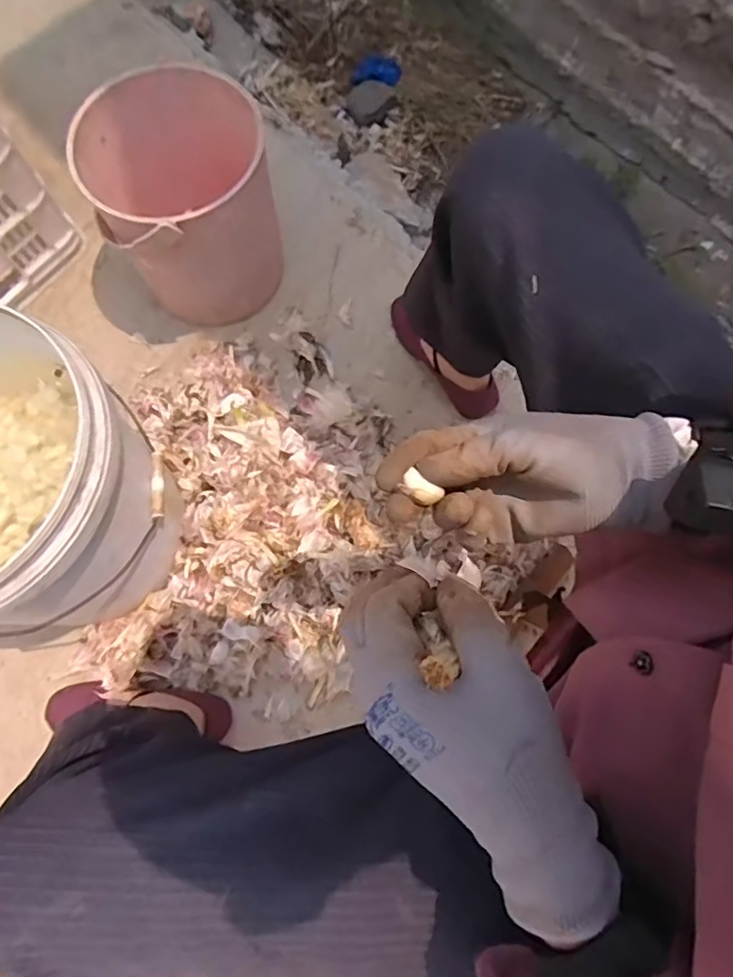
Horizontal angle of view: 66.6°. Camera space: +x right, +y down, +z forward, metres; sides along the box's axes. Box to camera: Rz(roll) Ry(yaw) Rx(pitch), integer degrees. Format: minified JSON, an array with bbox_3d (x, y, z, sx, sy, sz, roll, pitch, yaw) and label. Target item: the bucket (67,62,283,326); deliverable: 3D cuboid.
[{"bbox_3d":[-0.250,-0.389,0.793,0.232,0.235,0.224,0,74,0],"label":"bucket"}]

